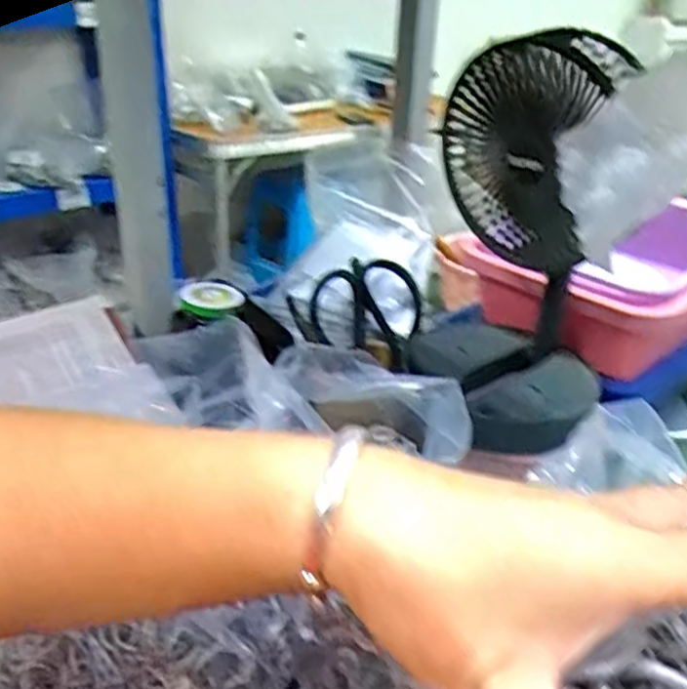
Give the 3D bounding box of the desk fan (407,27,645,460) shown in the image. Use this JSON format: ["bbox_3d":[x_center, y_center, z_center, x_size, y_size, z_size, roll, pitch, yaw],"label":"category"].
[{"bbox_3d":[0.141,-0.073,0.540,0.132,0.276,0.121,2,27,0],"label":"desk fan"}]

